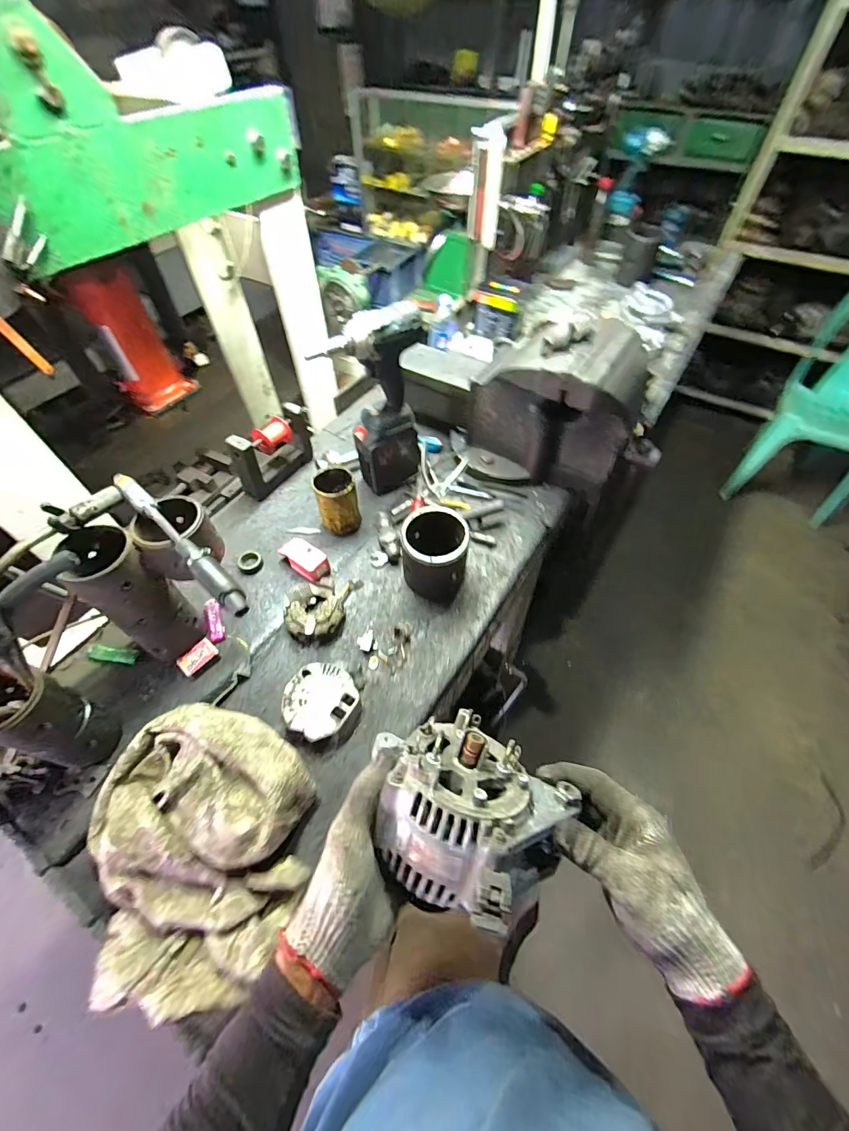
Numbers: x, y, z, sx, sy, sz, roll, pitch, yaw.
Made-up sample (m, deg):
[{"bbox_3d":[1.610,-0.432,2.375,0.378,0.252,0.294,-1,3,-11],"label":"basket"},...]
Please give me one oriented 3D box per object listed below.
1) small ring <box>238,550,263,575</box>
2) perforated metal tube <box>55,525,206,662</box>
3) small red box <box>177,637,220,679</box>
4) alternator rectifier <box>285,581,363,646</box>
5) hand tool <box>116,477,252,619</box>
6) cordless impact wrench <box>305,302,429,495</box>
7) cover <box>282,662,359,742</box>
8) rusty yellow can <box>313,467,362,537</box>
[{"bbox_3d":[-0.321,-0.007,0.769,0.039,0.020,0.047,-27,59,-17],"label":"small ring"},{"bbox_3d":[-0.397,0.046,0.589,0.086,0.212,0.093,37,63,24],"label":"perforated metal tube"},{"bbox_3d":[-0.354,0.146,0.656,0.041,0.019,0.056,31,61,20],"label":"small red box"},{"bbox_3d":[-0.174,0.070,0.706,0.125,0.038,0.114,-5,55,-3],"label":"alternator rectifier"},{"bbox_3d":[-0.293,-0.031,0.500,0.268,0.032,0.029,38,63,24],"label":"hand tool"},{"bbox_3d":[-0.077,-0.281,0.767,0.165,0.319,0.072,-36,62,-22],"label":"cordless impact wrench"},{"bbox_3d":[-0.154,0.202,0.623,0.103,0.030,0.103,23,58,16],"label":"cover"},{"bbox_3d":[-0.159,-0.119,0.779,0.070,0.112,0.066,0,55,1],"label":"rusty yellow can"}]

